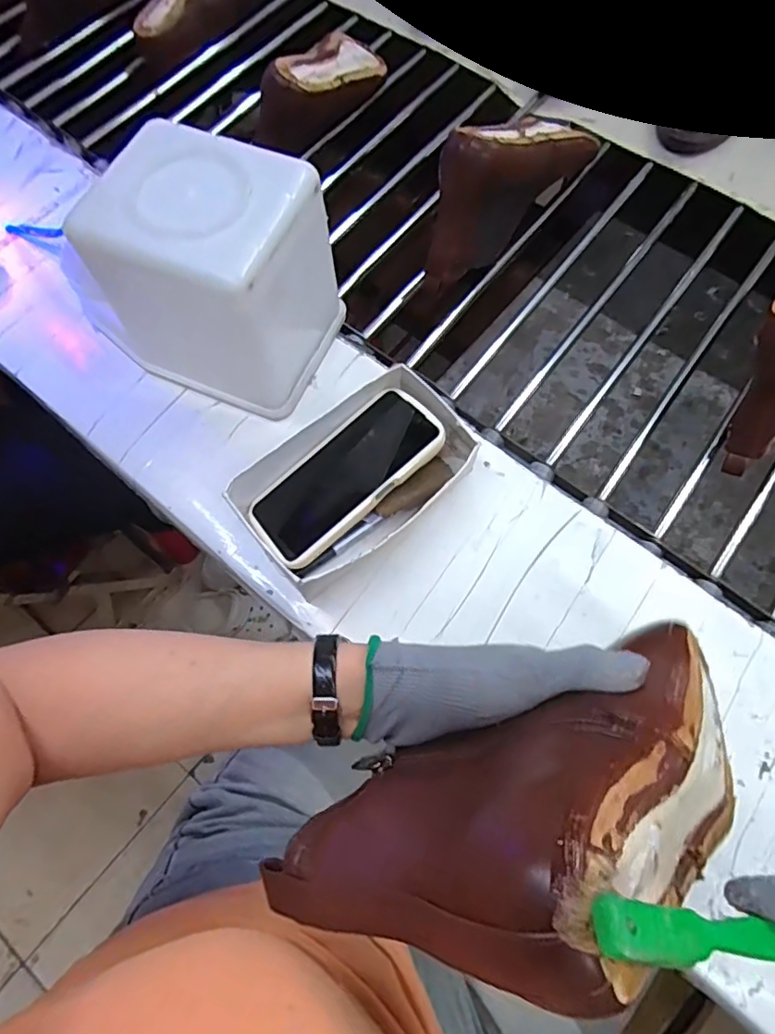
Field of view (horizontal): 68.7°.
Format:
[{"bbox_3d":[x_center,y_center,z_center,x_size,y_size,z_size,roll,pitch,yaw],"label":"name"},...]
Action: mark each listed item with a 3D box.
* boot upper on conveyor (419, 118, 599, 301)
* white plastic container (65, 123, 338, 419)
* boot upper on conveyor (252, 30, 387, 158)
[{"bbox_3d":[0.129,-0.365,0.600,0.071,0.132,0.275,41,76,15],"label":"boot upper on conveyor"},{"bbox_3d":[-0.138,-0.197,0.477,0.152,0.167,0.134,22,71,9],"label":"white plastic container"},{"bbox_3d":[-0.057,-0.521,0.670,0.083,0.091,0.257,28,73,12],"label":"boot upper on conveyor"}]

